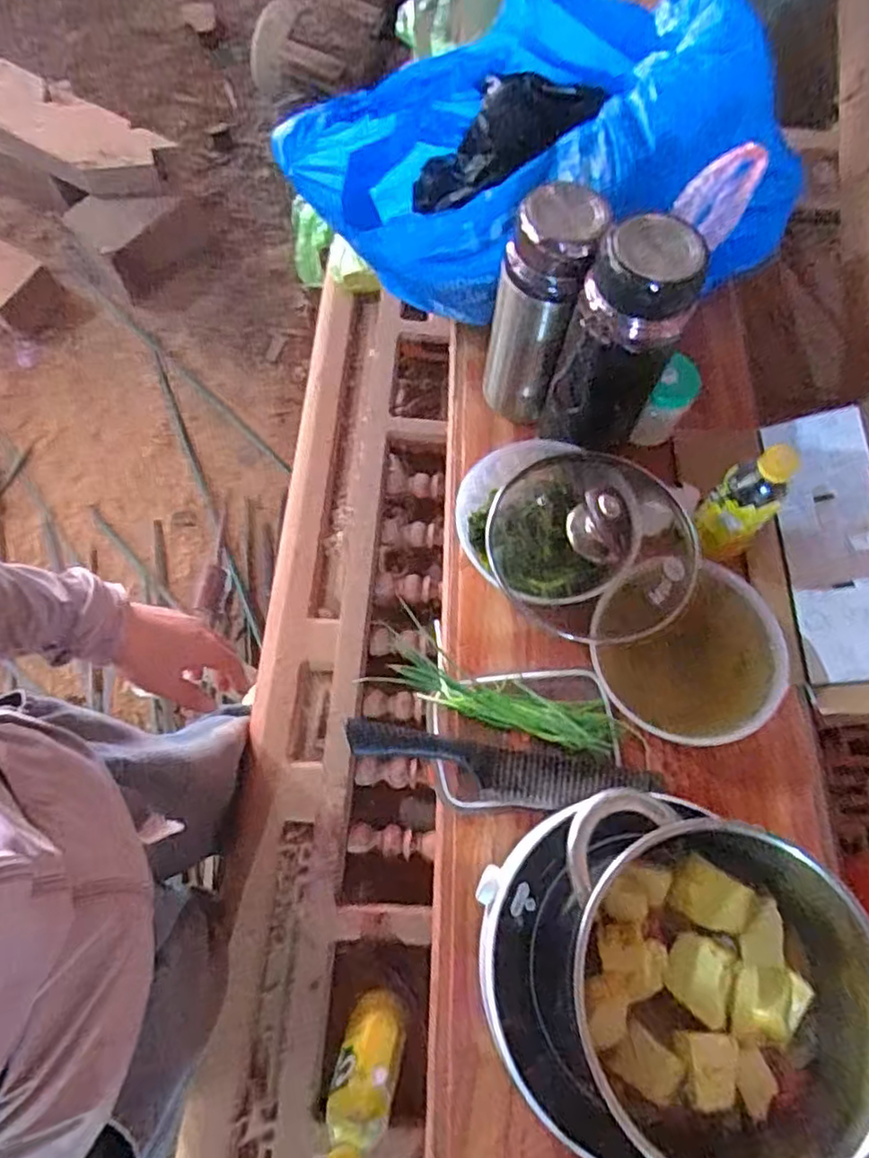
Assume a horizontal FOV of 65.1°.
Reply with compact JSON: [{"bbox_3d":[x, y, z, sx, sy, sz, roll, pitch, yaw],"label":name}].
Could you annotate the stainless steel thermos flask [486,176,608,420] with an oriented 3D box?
[{"bbox_3d":[0.104,-0.274,0.713,0.085,0.246,0.076,15,66,3],"label":"stainless steel thermos flask"}]

